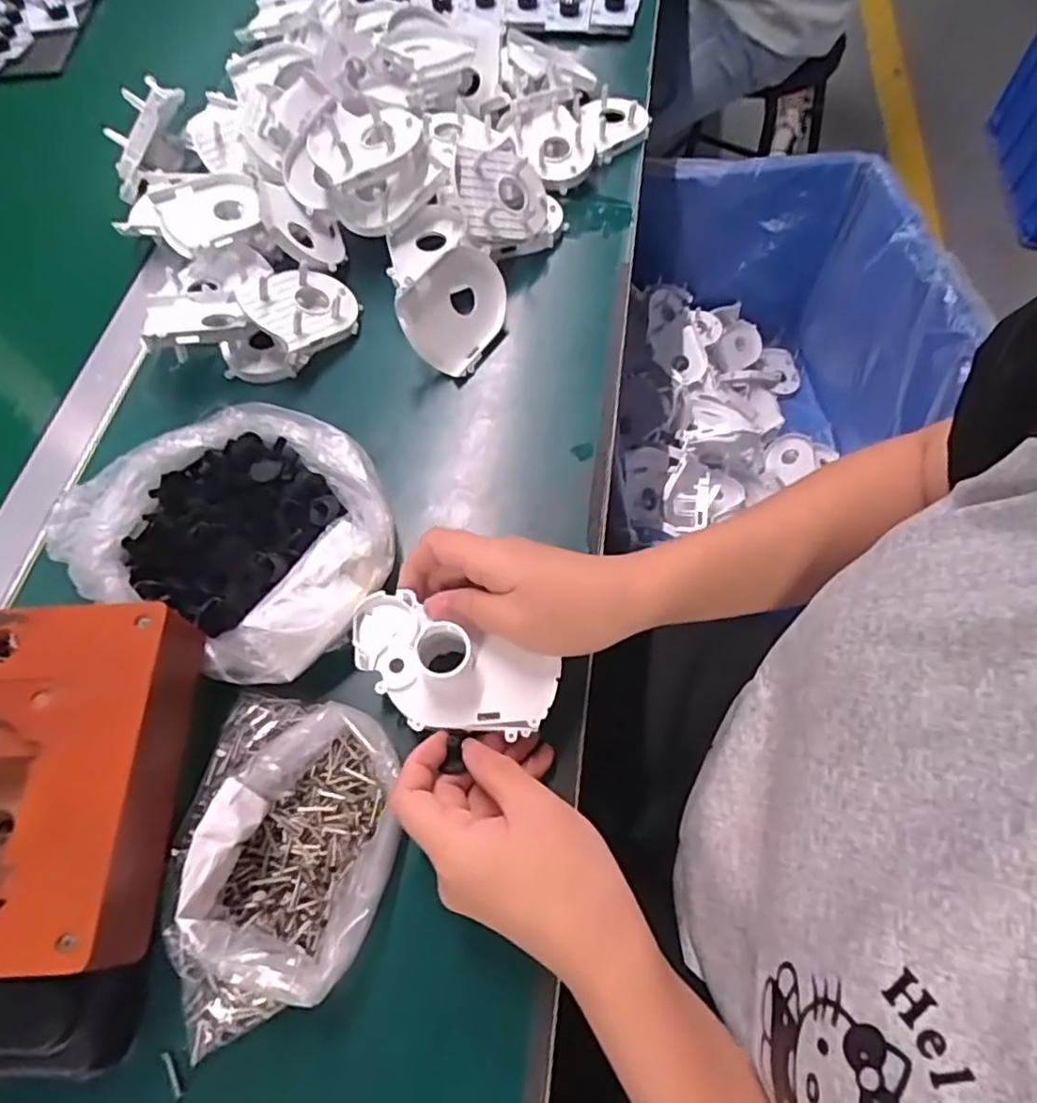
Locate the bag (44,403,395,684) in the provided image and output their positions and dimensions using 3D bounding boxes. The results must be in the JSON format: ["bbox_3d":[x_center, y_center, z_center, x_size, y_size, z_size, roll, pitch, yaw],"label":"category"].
[{"bbox_3d":[-0.161,-0.015,0.386,0.187,0.043,0.149,26,66,15],"label":"bag"}]

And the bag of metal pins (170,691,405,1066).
[{"bbox_3d":[-0.115,0.146,0.305,0.104,0.044,0.150,10,63,7],"label":"bag of metal pins"}]

